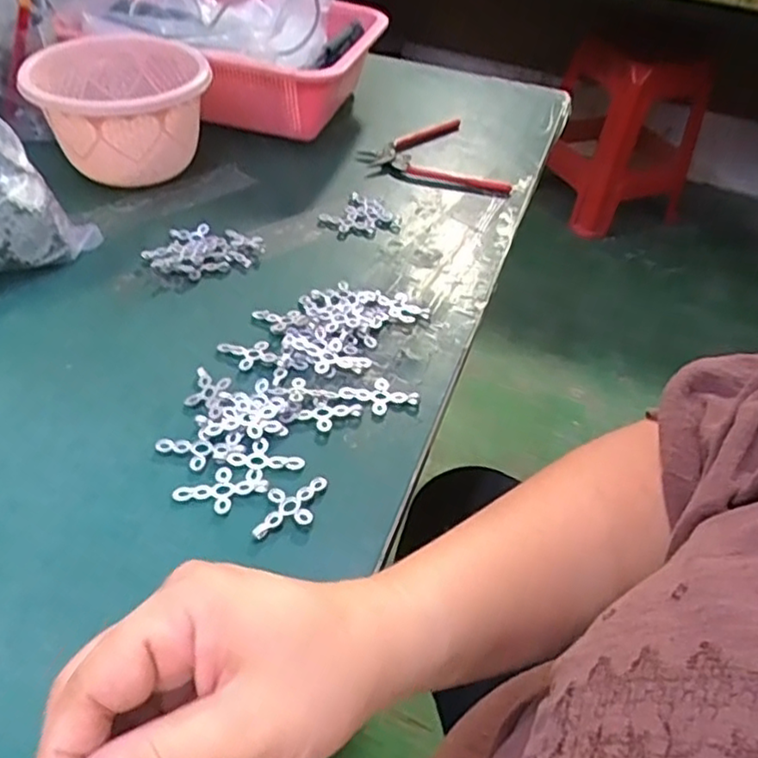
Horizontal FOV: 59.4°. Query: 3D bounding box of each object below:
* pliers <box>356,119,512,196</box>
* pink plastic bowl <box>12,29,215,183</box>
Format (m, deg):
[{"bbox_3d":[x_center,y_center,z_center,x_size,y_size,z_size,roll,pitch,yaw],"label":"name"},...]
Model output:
[{"bbox_3d":[0.063,-0.229,0.661,0.149,0.017,0.105,14,44,10],"label":"pliers"},{"bbox_3d":[-0.220,-0.228,0.576,0.136,0.096,0.134,-14,47,-18],"label":"pink plastic bowl"}]

